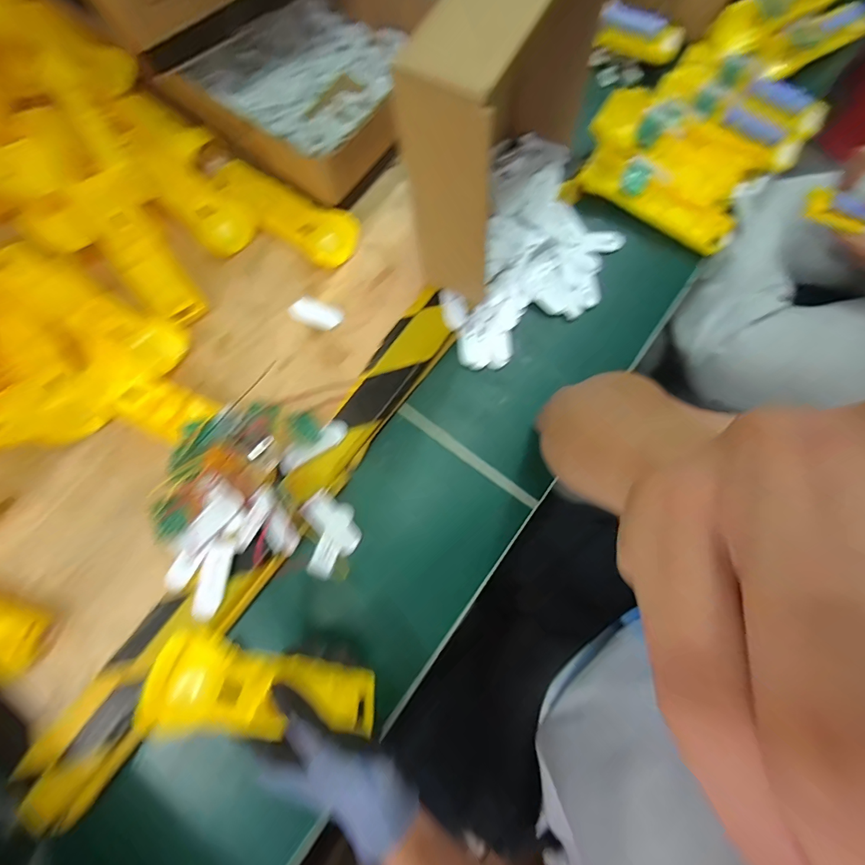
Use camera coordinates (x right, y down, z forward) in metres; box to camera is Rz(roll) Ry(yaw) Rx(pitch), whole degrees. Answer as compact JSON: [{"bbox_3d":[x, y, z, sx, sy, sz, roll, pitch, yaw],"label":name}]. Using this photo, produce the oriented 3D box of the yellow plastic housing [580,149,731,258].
[{"bbox_3d":[0.233,-0.241,0.434,0.163,0.034,0.047,30,79,5],"label":"yellow plastic housing"}]

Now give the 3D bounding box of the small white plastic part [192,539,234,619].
[{"bbox_3d":[-0.182,0.121,0.349,0.022,0.007,0.059,4,77,0],"label":"small white plastic part"}]

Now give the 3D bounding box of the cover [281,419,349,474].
[{"bbox_3d":[-0.106,0.011,0.376,0.066,0.012,0.019,-35,80,-8],"label":"cover"}]

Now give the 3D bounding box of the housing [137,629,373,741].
[{"bbox_3d":[-0.113,0.187,0.303,0.165,0.035,0.053,31,44,-31],"label":"housing"}]

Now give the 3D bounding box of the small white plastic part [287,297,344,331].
[{"bbox_3d":[-0.113,-0.115,0.408,0.050,0.004,0.026,23,78,4],"label":"small white plastic part"}]

